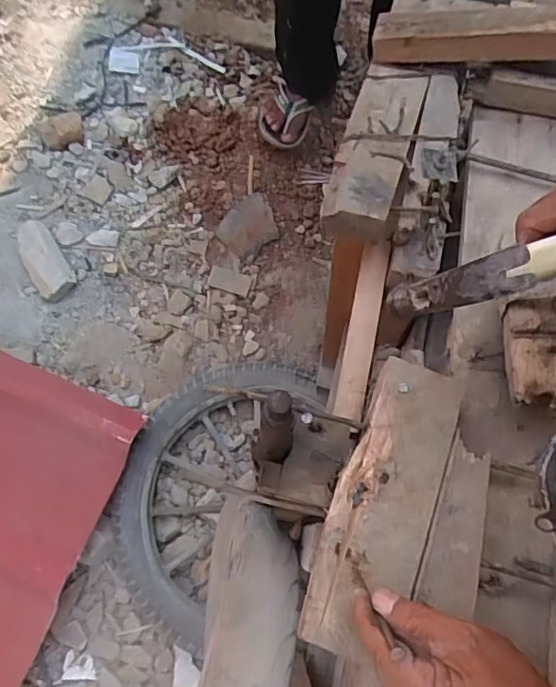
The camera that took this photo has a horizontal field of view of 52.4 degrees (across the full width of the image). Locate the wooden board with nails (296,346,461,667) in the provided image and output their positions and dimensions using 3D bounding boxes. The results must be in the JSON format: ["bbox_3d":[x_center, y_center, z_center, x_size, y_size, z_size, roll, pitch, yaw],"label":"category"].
[{"bbox_3d":[0.085,0.123,0.448,0.075,0.011,0.228,23,70,9],"label":"wooden board with nails"}]

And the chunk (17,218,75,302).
[{"bbox_3d":[-0.516,-0.186,1.233,0.085,0.059,0.192,-32,75,-10],"label":"chunk"}]

